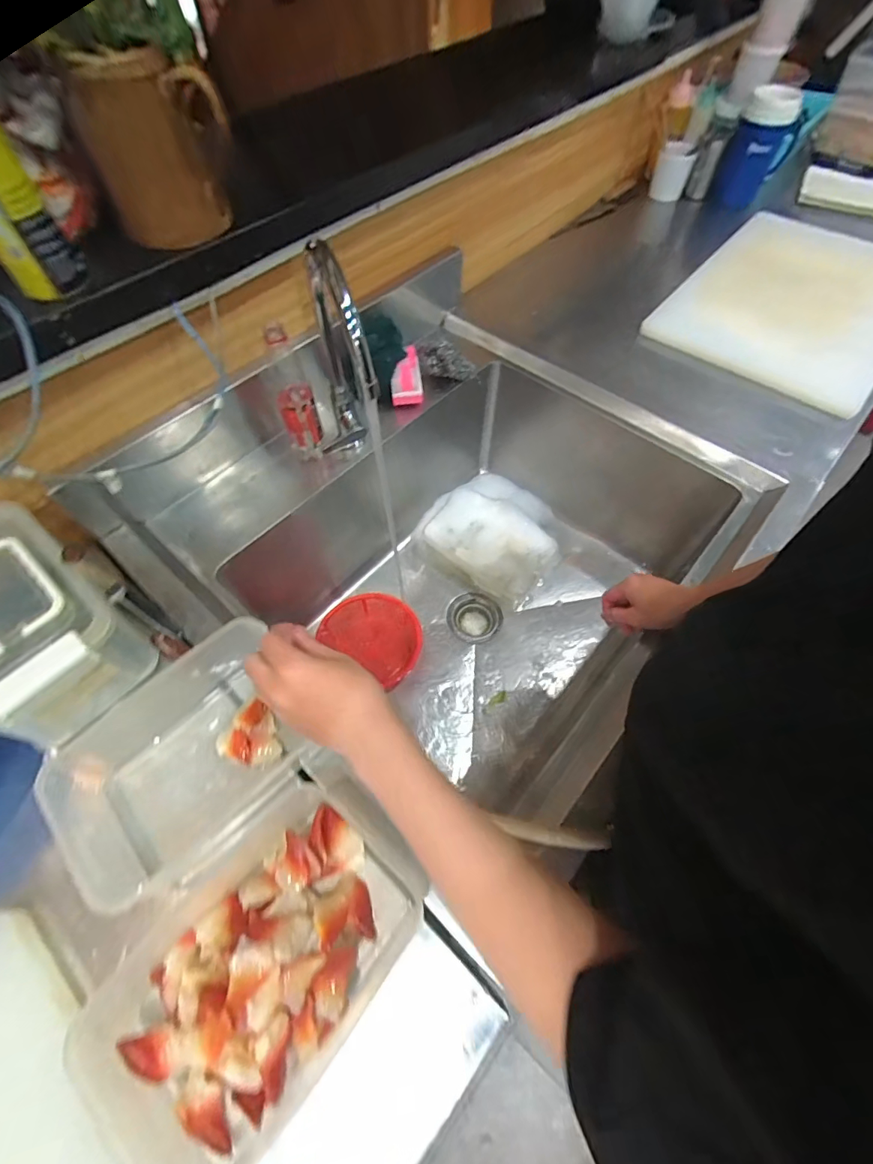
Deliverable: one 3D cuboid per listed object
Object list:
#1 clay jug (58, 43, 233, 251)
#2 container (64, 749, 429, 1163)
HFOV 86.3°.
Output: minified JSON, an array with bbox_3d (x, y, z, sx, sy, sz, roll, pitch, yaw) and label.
[{"bbox_3d":[-0.301,-0.461,0.508,0.135,0.158,0.125,40,68,22],"label":"clay jug"},{"bbox_3d":[-0.148,0.331,0.406,0.191,0.078,0.269,37,66,20],"label":"container"}]

